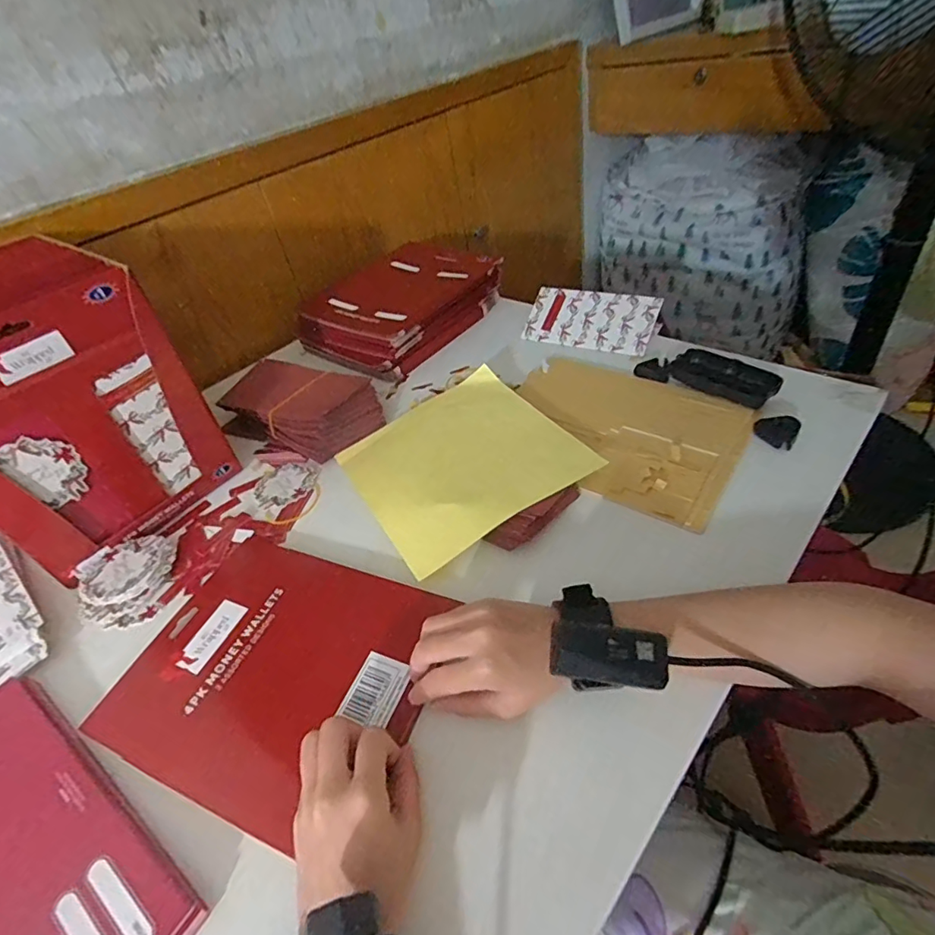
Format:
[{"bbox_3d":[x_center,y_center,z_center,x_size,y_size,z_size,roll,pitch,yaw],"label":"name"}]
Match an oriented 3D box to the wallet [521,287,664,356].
[{"bbox_3d":[0.165,-0.201,0.718,0.171,0.010,0.085,15,77,28],"label":"wallet"}]

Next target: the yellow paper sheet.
[{"bbox_3d":[-0.007,-0.013,0.548,0.210,0.023,0.207,-27,47,-18],"label":"yellow paper sheet"}]

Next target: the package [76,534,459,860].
[{"bbox_3d":[-0.151,0.154,0.417,0.232,0.011,0.195,14,48,21],"label":"package"}]

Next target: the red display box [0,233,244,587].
[{"bbox_3d":[-0.400,-0.065,0.510,0.165,0.248,0.201,25,53,31],"label":"red display box"}]

